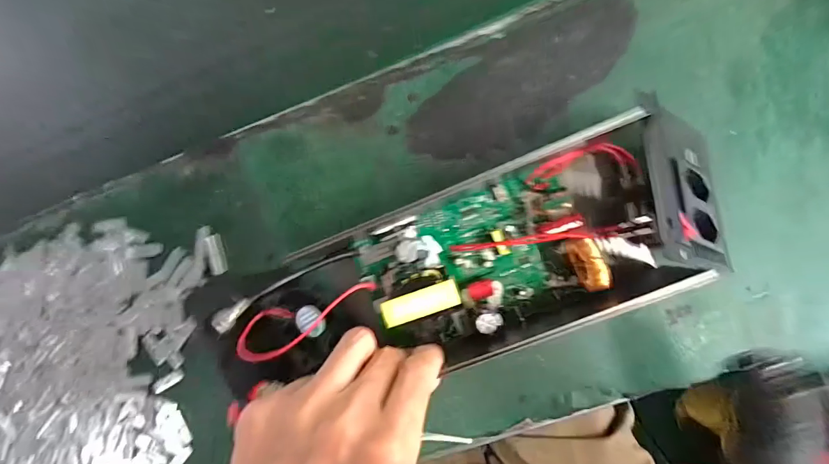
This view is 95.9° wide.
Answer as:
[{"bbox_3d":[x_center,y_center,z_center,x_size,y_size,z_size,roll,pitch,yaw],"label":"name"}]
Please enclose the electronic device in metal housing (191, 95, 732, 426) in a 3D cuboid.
[{"bbox_3d":[0.044,0.012,0.234,0.313,0.071,0.092,-19,86,0],"label":"electronic device in metal housing"}]

